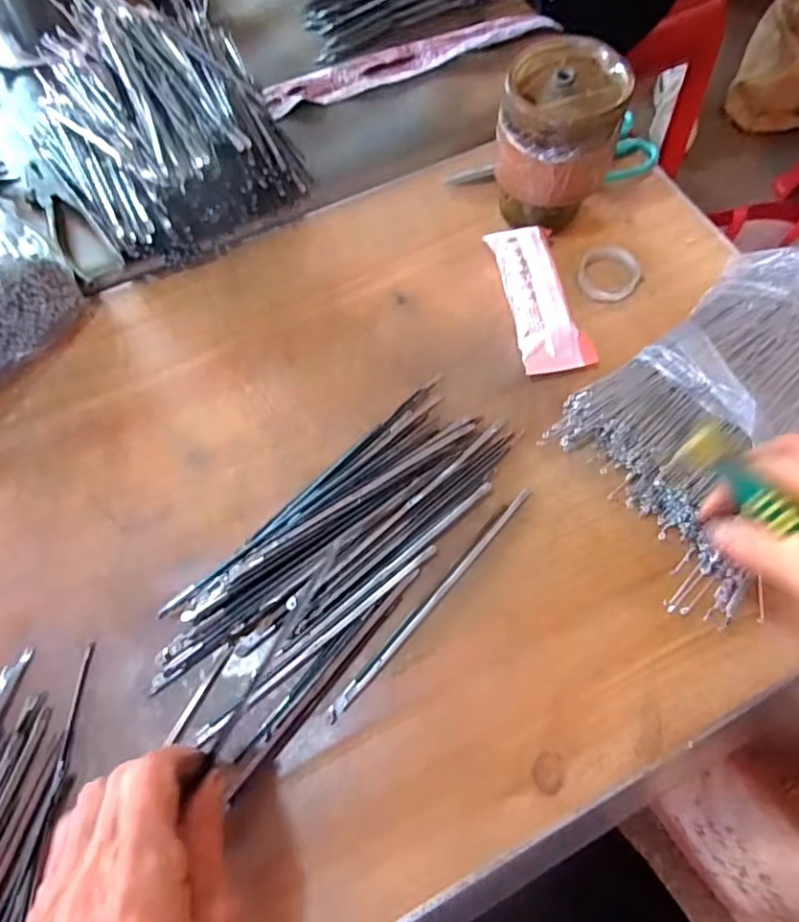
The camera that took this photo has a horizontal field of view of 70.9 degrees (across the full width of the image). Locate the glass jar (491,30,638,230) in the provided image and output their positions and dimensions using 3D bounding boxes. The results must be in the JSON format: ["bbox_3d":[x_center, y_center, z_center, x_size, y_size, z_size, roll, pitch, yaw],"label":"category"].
[{"bbox_3d":[0.116,-0.231,0.424,0.083,0.111,0.088,16,69,9],"label":"glass jar"}]

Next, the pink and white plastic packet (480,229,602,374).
[{"bbox_3d":[0.104,-0.125,0.419,0.051,0.022,0.123,-13,73,-4],"label":"pink and white plastic packet"}]

